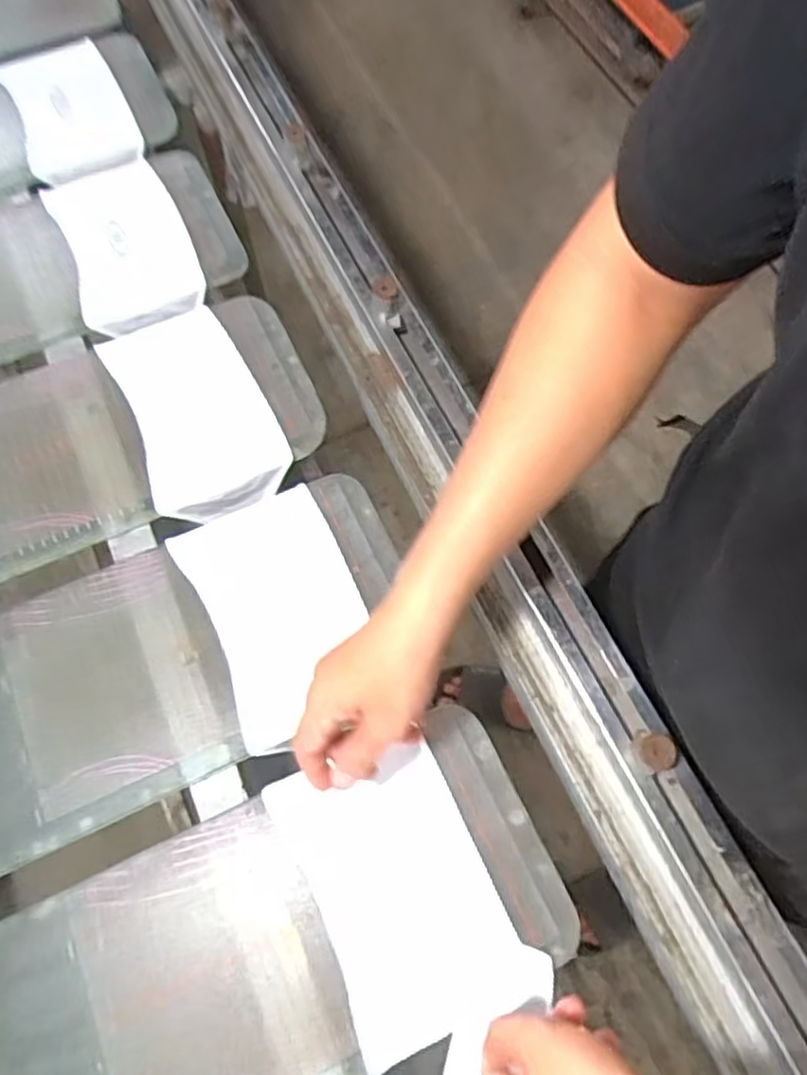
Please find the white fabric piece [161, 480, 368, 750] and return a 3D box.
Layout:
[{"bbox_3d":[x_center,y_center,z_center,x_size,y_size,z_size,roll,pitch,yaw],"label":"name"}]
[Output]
[{"bbox_3d":[-0.104,0.058,0.590,0.130,0.005,0.199,-25,69,-10],"label":"white fabric piece"}]

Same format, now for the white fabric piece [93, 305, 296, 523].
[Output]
[{"bbox_3d":[-0.206,-0.133,0.684,0.127,0.032,0.225,-24,68,-9],"label":"white fabric piece"}]

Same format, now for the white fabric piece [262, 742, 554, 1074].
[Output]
[{"bbox_3d":[-0.001,0.256,0.510,0.130,0.010,0.201,-25,71,-9],"label":"white fabric piece"}]

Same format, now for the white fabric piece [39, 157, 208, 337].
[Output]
[{"bbox_3d":[-0.302,-0.325,0.752,0.125,0.029,0.216,-24,68,-9],"label":"white fabric piece"}]

